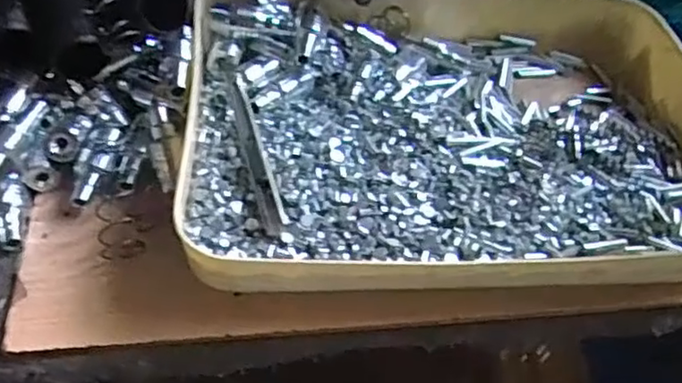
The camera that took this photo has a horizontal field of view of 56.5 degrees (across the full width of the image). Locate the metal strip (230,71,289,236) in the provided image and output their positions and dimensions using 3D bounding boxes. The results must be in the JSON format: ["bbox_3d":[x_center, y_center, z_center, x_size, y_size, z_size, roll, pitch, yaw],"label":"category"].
[{"bbox_3d":[-0.049,-0.026,0.357,0.014,0.010,0.122,-10,54,-14],"label":"metal strip"}]

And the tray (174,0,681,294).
[{"bbox_3d":[0.075,-0.042,0.399,0.334,0.050,0.232,-3,53,-9],"label":"tray"}]

